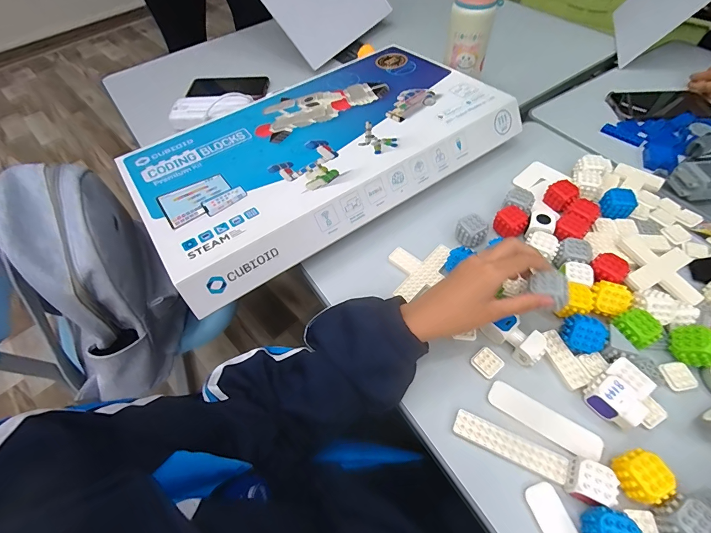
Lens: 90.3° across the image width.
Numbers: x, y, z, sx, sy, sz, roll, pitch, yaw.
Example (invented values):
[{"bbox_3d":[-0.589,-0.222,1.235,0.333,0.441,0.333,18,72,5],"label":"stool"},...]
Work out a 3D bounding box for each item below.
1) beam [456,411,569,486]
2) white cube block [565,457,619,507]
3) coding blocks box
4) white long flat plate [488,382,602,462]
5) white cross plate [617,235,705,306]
[{"bbox_3d":[0.147,0.171,0.340,0.103,0.005,0.025,21,58,17],"label":"beam"},{"bbox_3d":[0.205,0.190,0.308,0.032,0.024,0.034,18,58,15],"label":"white cube block"},{"bbox_3d":[-0.052,-0.180,0.551,0.531,0.071,0.306,-32,59,-18],"label":"coding blocks box"},{"bbox_3d":[0.187,0.152,0.352,0.105,0.005,0.030,29,61,21],"label":"white long flat plate"},{"bbox_3d":[0.367,0.004,0.427,0.081,0.014,0.085,14,57,12],"label":"white cross plate"}]

